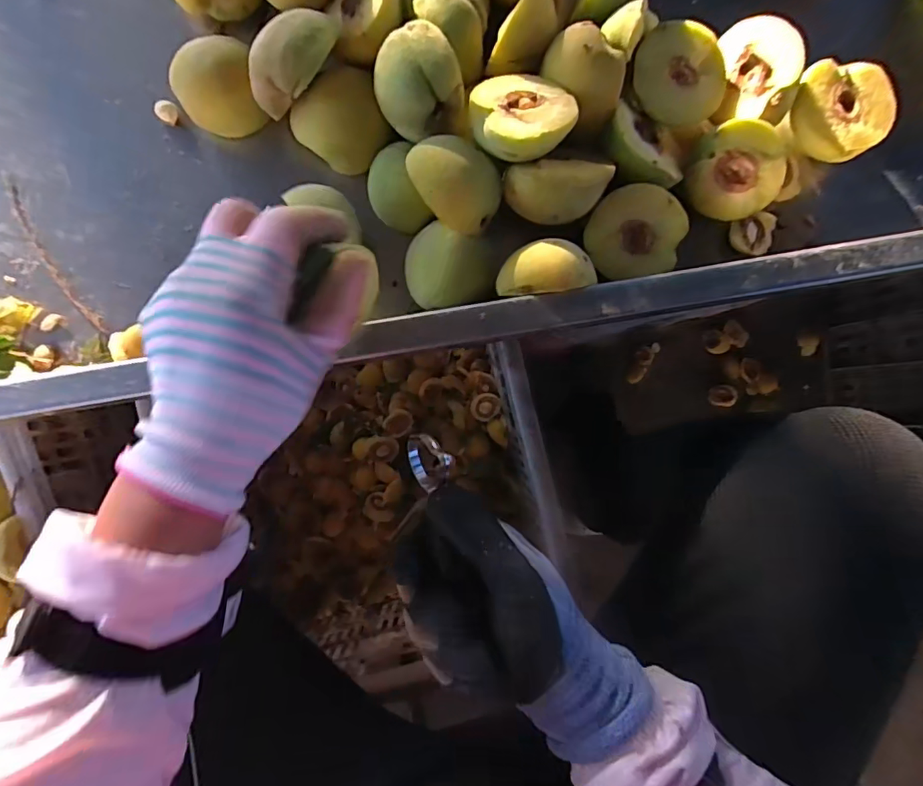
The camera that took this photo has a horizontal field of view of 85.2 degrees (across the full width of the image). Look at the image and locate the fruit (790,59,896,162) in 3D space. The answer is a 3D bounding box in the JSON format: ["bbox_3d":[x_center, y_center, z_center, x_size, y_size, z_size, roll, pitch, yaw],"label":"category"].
[{"bbox_3d":[0.254,-0.190,0.346,0.058,0.038,0.063,0,89,-1],"label":"fruit"}]

